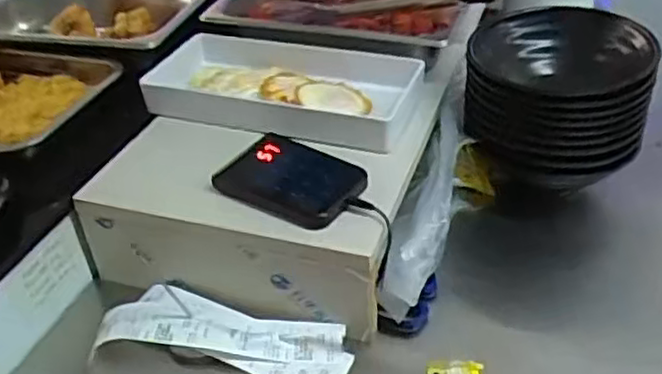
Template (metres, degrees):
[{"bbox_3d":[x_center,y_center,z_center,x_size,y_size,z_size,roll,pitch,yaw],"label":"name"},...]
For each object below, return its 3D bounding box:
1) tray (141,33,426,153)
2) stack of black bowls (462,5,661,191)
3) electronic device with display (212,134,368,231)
[{"bbox_3d":[-0.058,-0.115,0.781,0.281,0.039,0.156,6,38,13],"label":"tray"},{"bbox_3d":[0.245,-0.099,0.764,0.179,0.136,0.160,11,39,19],"label":"stack of black bowls"},{"bbox_3d":[-0.035,-0.012,0.664,0.127,0.023,0.099,23,45,31],"label":"electronic device with display"}]

